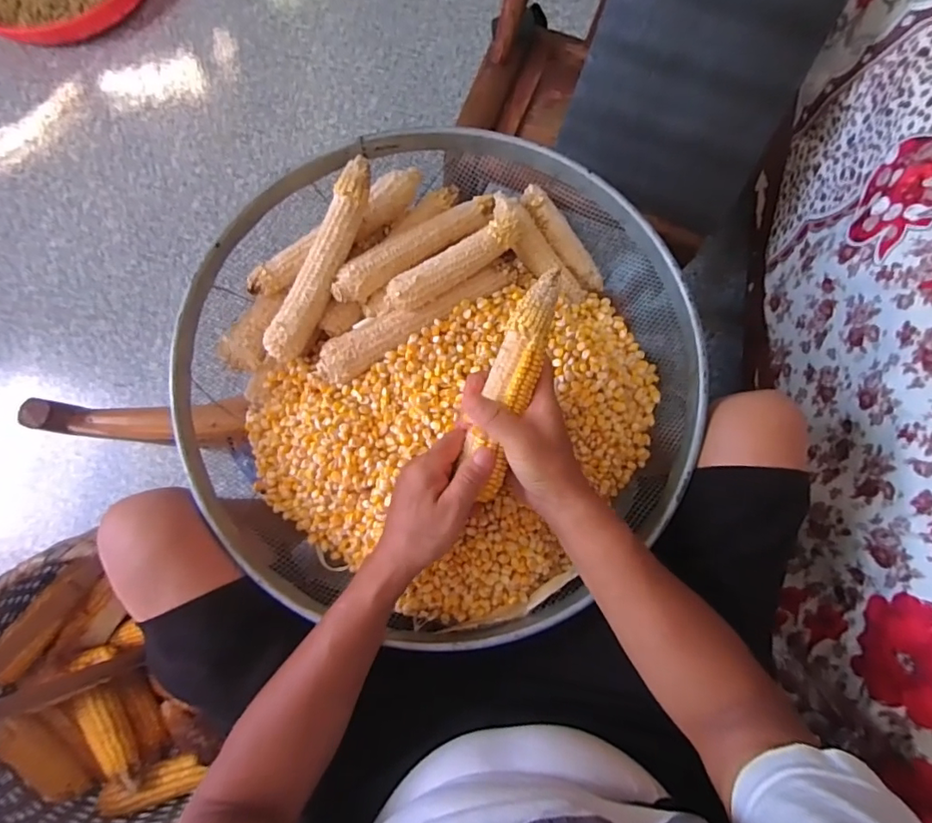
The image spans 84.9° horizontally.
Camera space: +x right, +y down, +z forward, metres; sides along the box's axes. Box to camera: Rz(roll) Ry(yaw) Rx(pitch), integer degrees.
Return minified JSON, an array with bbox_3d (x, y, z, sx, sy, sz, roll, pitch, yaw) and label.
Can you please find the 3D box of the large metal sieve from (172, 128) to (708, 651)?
[{"bbox_3d":[-0.021,-0.039,0.513,0.492,0.076,0.487,1,81,-4],"label":"large metal sieve"}]

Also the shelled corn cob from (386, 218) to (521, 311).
[{"bbox_3d":[-0.012,-0.144,0.509,0.145,0.037,0.031,-33,83,-5],"label":"shelled corn cob"}]

